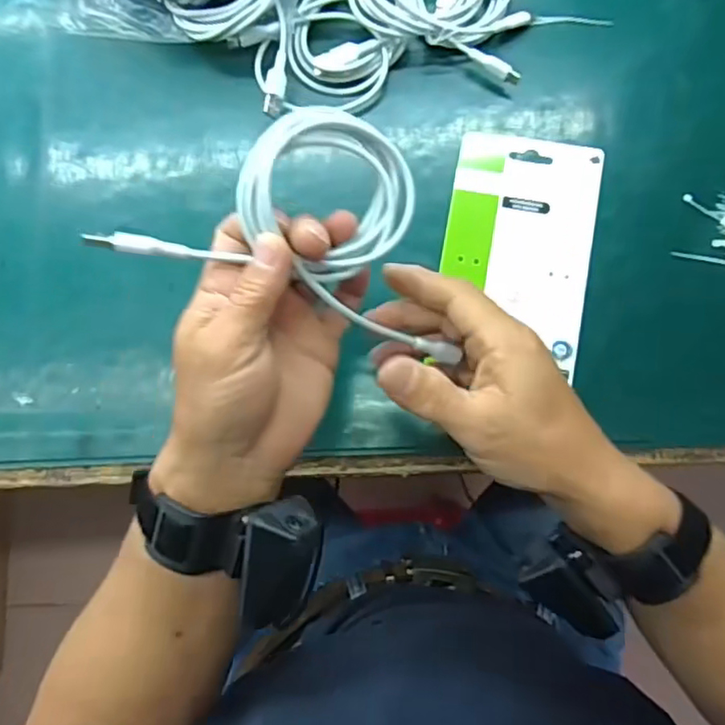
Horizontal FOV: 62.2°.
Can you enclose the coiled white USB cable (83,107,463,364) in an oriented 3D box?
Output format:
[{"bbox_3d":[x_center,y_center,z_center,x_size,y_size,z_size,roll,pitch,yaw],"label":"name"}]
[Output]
[{"bbox_3d":[-0.025,-0.073,0.309,0.171,0.071,0.093,16,84,4],"label":"coiled white USB cable"}]

